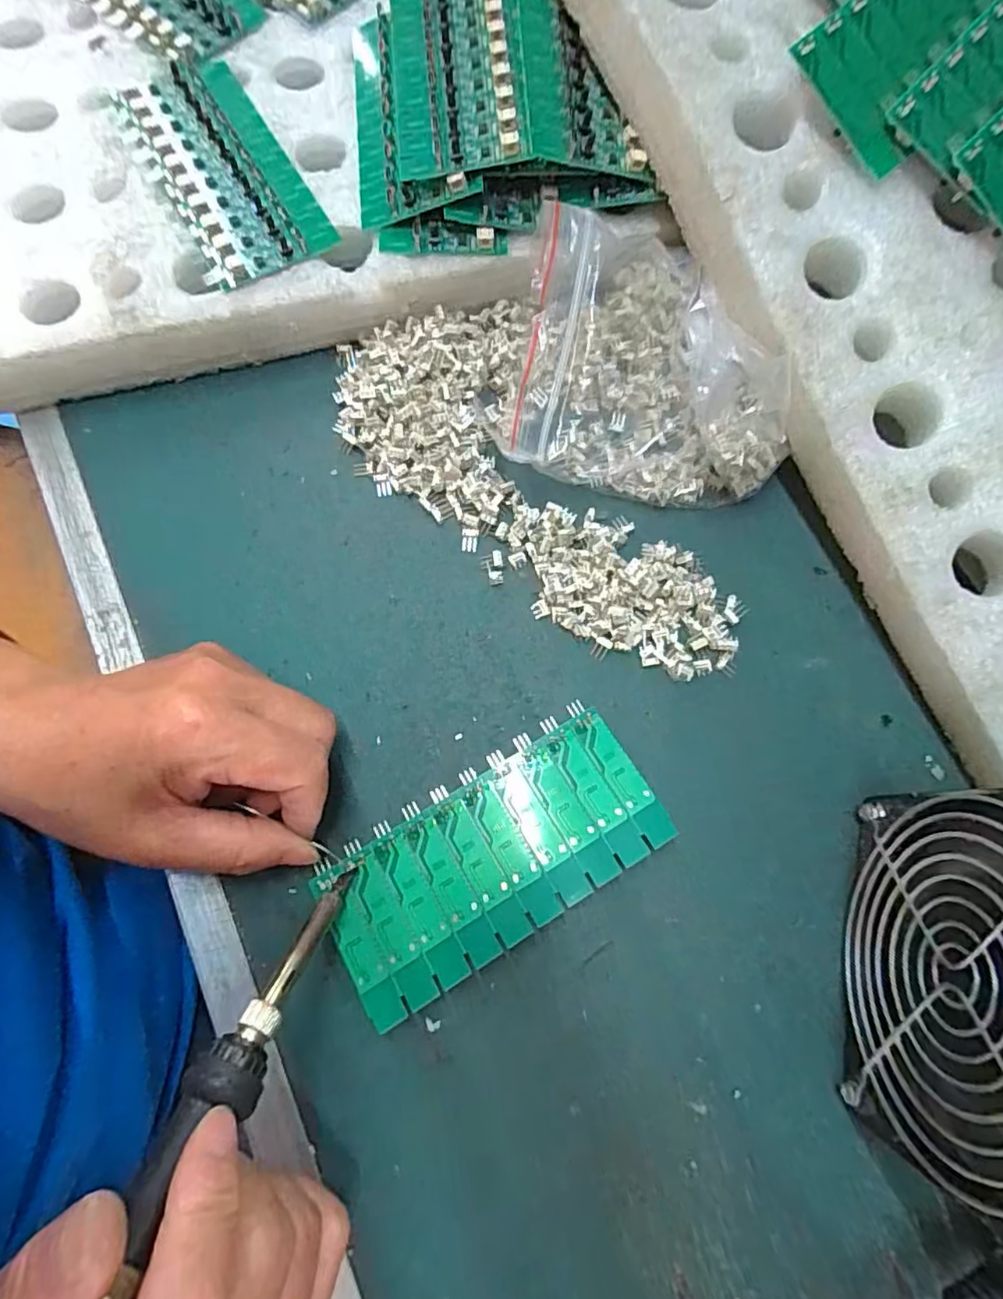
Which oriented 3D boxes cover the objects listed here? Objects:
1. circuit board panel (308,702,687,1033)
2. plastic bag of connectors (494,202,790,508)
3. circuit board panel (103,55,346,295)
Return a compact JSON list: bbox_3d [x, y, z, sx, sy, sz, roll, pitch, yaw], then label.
[{"bbox_3d":[-0.002,0.086,0.246,0.137,0.008,0.062,-31,77,-9],"label":"circuit board panel"},{"bbox_3d":[0.073,-0.142,0.296,0.136,0.033,0.131,14,75,3],"label":"plastic bag of connectors"},{"bbox_3d":[-0.140,-0.240,0.300,0.063,0.010,0.137,-30,77,-8],"label":"circuit board panel"}]

